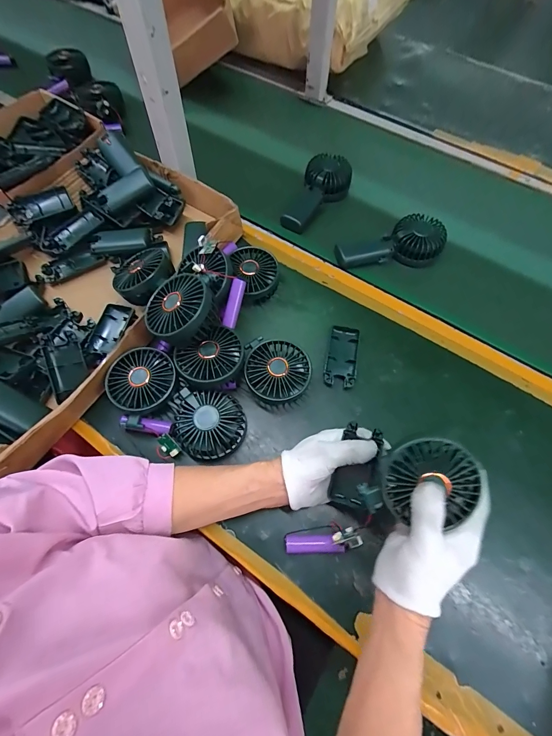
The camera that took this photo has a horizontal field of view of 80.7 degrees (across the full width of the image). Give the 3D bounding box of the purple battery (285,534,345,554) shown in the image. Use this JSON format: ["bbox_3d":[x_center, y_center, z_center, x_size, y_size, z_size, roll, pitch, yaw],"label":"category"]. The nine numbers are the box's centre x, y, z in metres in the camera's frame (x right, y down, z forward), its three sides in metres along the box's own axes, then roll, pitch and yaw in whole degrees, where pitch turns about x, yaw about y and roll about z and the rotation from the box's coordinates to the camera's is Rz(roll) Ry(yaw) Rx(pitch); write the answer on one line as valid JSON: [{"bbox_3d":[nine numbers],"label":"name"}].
[{"bbox_3d":[0.044,0.203,0.375,0.065,0.017,0.019,0,64,-1],"label":"purple battery"}]

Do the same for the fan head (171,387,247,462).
[{"bbox_3d":[-0.086,0.066,0.414,0.087,0.047,0.095,-28,67,-14],"label":"fan head"}]

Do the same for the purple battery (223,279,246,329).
[{"bbox_3d":[-0.059,-0.088,0.443,0.019,0.015,0.065,16,99,7],"label":"purple battery"}]

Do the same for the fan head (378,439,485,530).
[{"bbox_3d":[0.142,0.103,0.308,0.081,0.034,0.081,1,99,9],"label":"fan head"}]

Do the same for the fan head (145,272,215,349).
[{"bbox_3d":[-0.115,-0.071,0.408,0.089,0.052,0.089,-29,60,4],"label":"fan head"}]

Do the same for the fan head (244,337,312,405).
[{"bbox_3d":[0.002,0.005,0.444,0.086,0.045,0.096,-2,64,-2],"label":"fan head"}]

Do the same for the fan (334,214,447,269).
[{"bbox_3d":[0.195,-0.208,0.546,0.179,0.043,0.078,-15,65,-8],"label":"fan"}]

